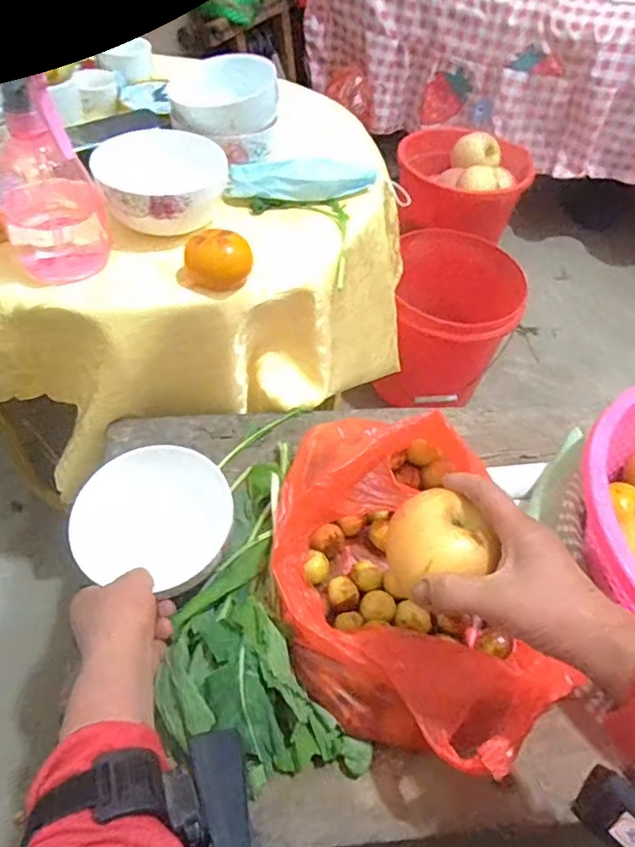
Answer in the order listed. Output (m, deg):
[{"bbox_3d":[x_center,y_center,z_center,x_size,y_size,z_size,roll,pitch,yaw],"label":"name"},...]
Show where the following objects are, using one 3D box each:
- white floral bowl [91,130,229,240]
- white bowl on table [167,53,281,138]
[{"bbox_3d":[-0.152,-0.234,0.570,0.127,0.052,0.118,3,52,-4],"label":"white floral bowl"},{"bbox_3d":[-0.099,-0.352,0.613,0.116,0.045,0.098,-3,52,-8],"label":"white bowl on table"}]

